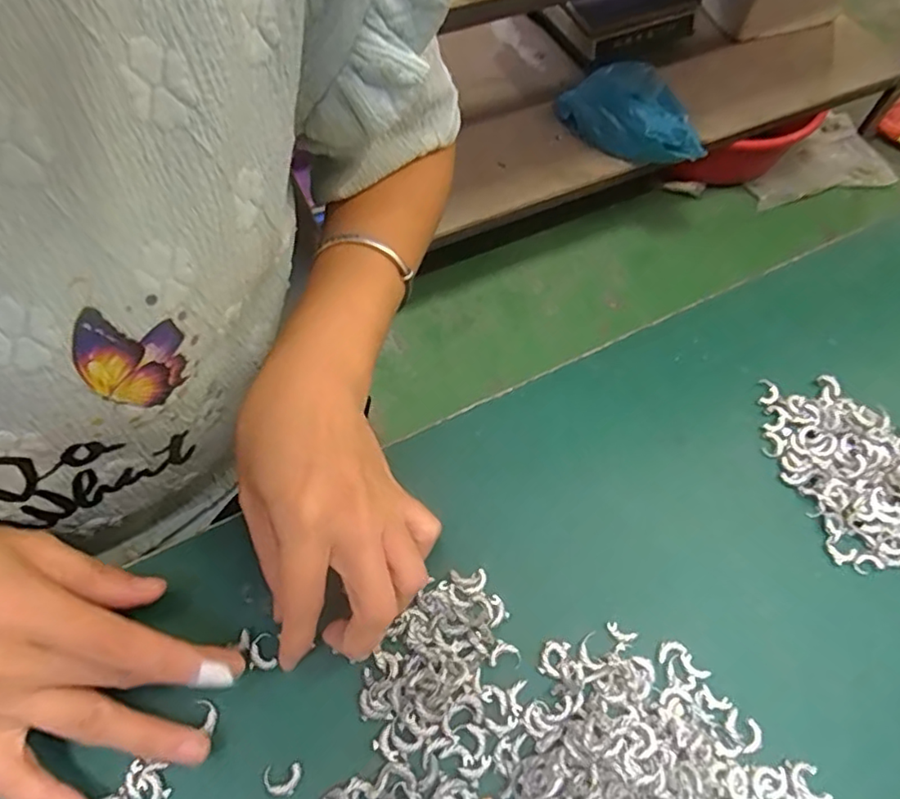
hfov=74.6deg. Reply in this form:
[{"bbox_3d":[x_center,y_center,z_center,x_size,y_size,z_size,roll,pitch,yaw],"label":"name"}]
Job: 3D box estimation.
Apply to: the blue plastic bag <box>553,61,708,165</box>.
[{"bbox_3d":[0.347,-0.541,1.137,0.296,0.103,0.133,26,64,12],"label":"blue plastic bag"}]

